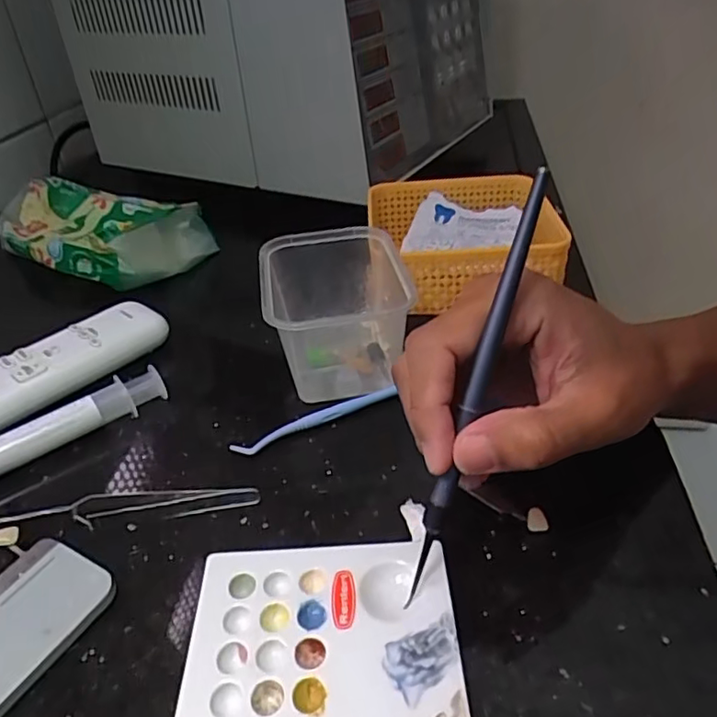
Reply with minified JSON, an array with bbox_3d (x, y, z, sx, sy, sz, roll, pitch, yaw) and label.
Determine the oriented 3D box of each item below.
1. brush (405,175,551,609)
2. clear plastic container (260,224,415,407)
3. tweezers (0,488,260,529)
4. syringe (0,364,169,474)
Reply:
[{"bbox_3d":[0.041,0.012,0.208,0.007,0.158,0.007,19,6,27],"label":"brush"},{"bbox_3d":[-0.008,-0.029,0.349,0.091,0.063,0.088,-9,36,-7],"label":"clear plastic container"},{"bbox_3d":[-0.111,0.067,0.264,0.128,0.009,0.014,-7,35,-4],"label":"tweezers"},{"bbox_3d":[-0.162,0.038,0.303,0.126,0.019,0.015,-26,41,-28],"label":"syringe"}]

